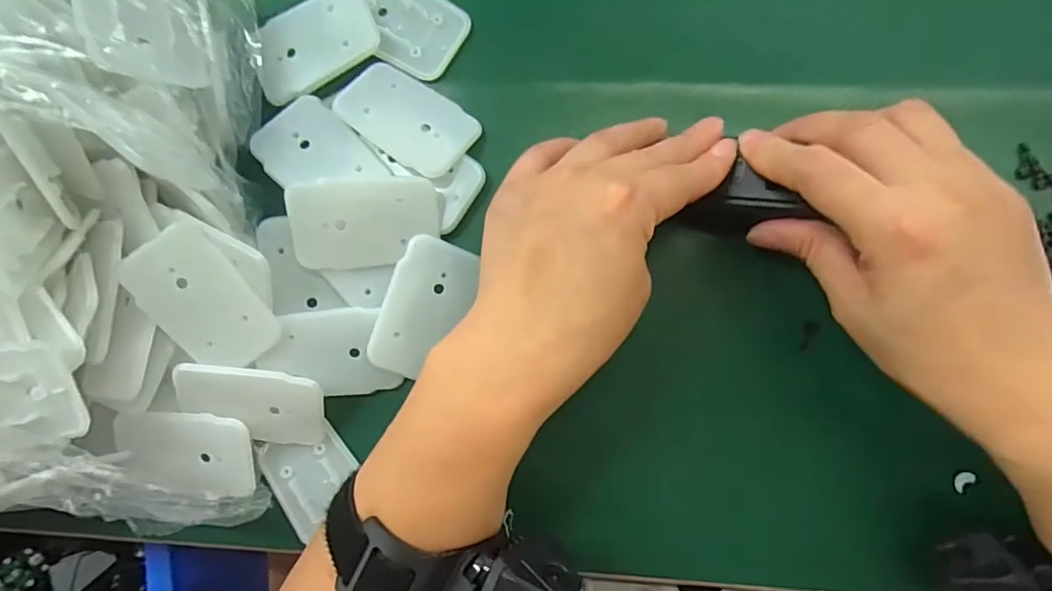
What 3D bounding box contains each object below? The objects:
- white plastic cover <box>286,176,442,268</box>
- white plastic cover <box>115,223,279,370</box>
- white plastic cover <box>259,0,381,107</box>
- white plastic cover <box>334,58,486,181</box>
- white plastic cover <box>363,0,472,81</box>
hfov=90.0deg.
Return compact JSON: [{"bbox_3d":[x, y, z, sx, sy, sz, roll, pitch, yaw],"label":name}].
[{"bbox_3d":[-0.078,-0.036,0.257,0.068,0.008,0.042,-5,112,-12],"label":"white plastic cover"},{"bbox_3d":[-0.148,0.004,0.240,0.043,0.004,0.066,-33,106,1],"label":"white plastic cover"},{"bbox_3d":[-0.108,-0.128,0.268,0.065,0.011,0.036,-31,84,1],"label":"white plastic cover"},{"bbox_3d":[-0.060,-0.090,0.264,0.066,0.011,0.040,36,88,6],"label":"white plastic cover"},{"bbox_3d":[-0.064,-0.141,0.272,0.061,0.009,0.042,32,88,6],"label":"white plastic cover"}]

